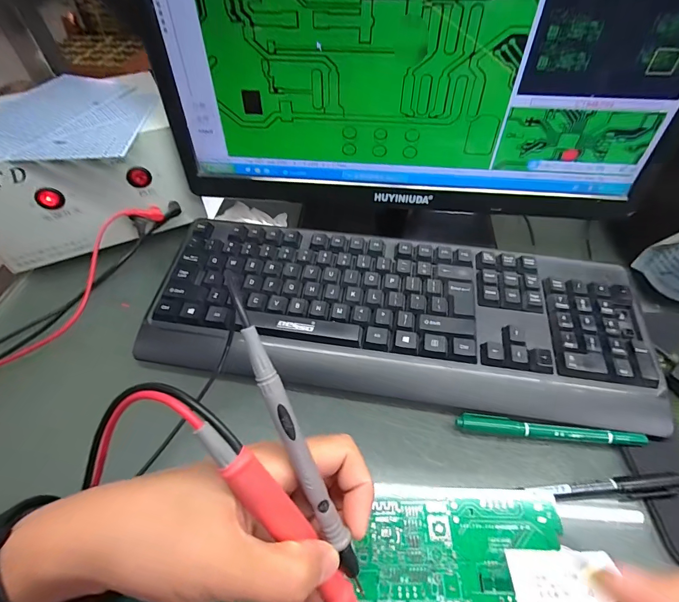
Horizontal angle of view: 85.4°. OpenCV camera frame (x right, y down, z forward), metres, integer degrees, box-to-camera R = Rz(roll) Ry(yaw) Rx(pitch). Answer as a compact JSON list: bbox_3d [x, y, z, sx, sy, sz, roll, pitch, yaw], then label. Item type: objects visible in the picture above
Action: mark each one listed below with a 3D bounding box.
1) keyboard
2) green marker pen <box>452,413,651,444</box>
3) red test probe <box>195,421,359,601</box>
[{"bbox_3d":[0.047,0.014,0.337,0.436,0.040,0.165,7,52,6],"label":"keyboard"},{"bbox_3d":[0.163,0.102,0.286,0.140,0.011,0.014,6,52,5],"label":"green marker pen"},{"bbox_3d":[-0.018,0.110,0.166,0.014,0.145,0.010,-38,17,-26],"label":"red test probe"}]

